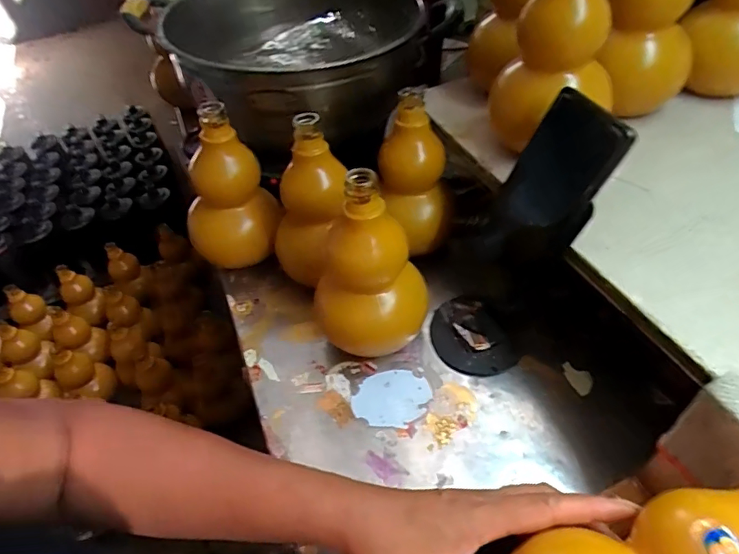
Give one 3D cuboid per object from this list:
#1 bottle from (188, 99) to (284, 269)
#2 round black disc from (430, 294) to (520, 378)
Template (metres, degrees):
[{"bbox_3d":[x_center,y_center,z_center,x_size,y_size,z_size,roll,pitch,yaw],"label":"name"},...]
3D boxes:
[{"bbox_3d":[-0.153,-0.083,0.532,0.081,0.181,0.083,27,57,30],"label":"bottle"},{"bbox_3d":[0.099,0.055,0.493,0.074,0.015,0.087,-10,47,1],"label":"round black disc"}]

